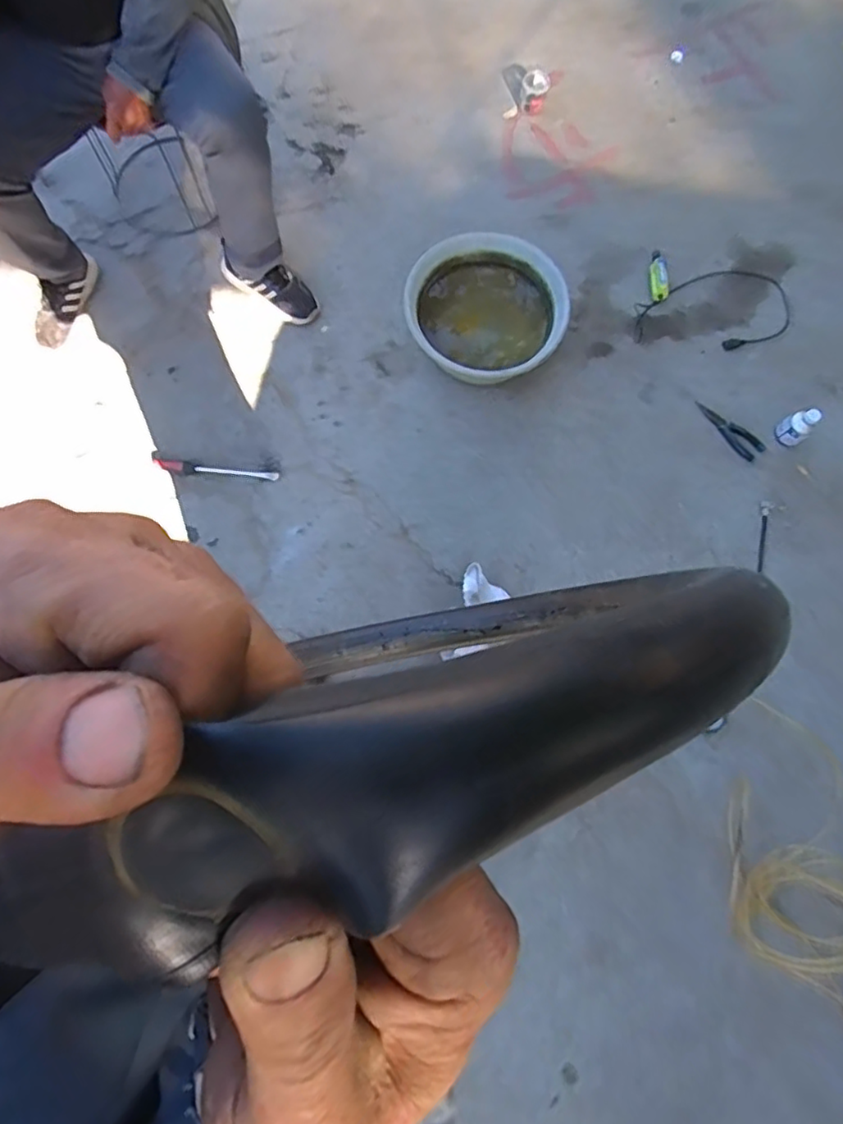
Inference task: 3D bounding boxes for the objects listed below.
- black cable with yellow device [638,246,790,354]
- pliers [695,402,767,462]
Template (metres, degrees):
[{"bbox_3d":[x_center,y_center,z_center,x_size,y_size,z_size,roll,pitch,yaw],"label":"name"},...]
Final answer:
[{"bbox_3d":[0.728,-0.637,1.496,0.379,0.029,0.238,8,77,2],"label":"black cable with yellow device"},{"bbox_3d":[0.741,-0.321,1.454,0.054,0.011,0.187,-44,81,-9],"label":"pliers"}]

